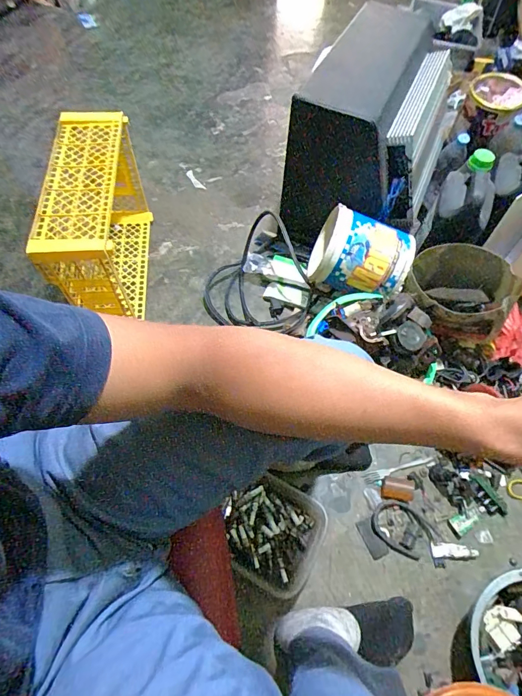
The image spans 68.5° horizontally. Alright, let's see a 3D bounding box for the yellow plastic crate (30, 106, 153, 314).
[{"bbox_3d":[-0.364,-0.283,0.897,0.133,0.327,0.416,-2,60,-4],"label":"yellow plastic crate"}]

